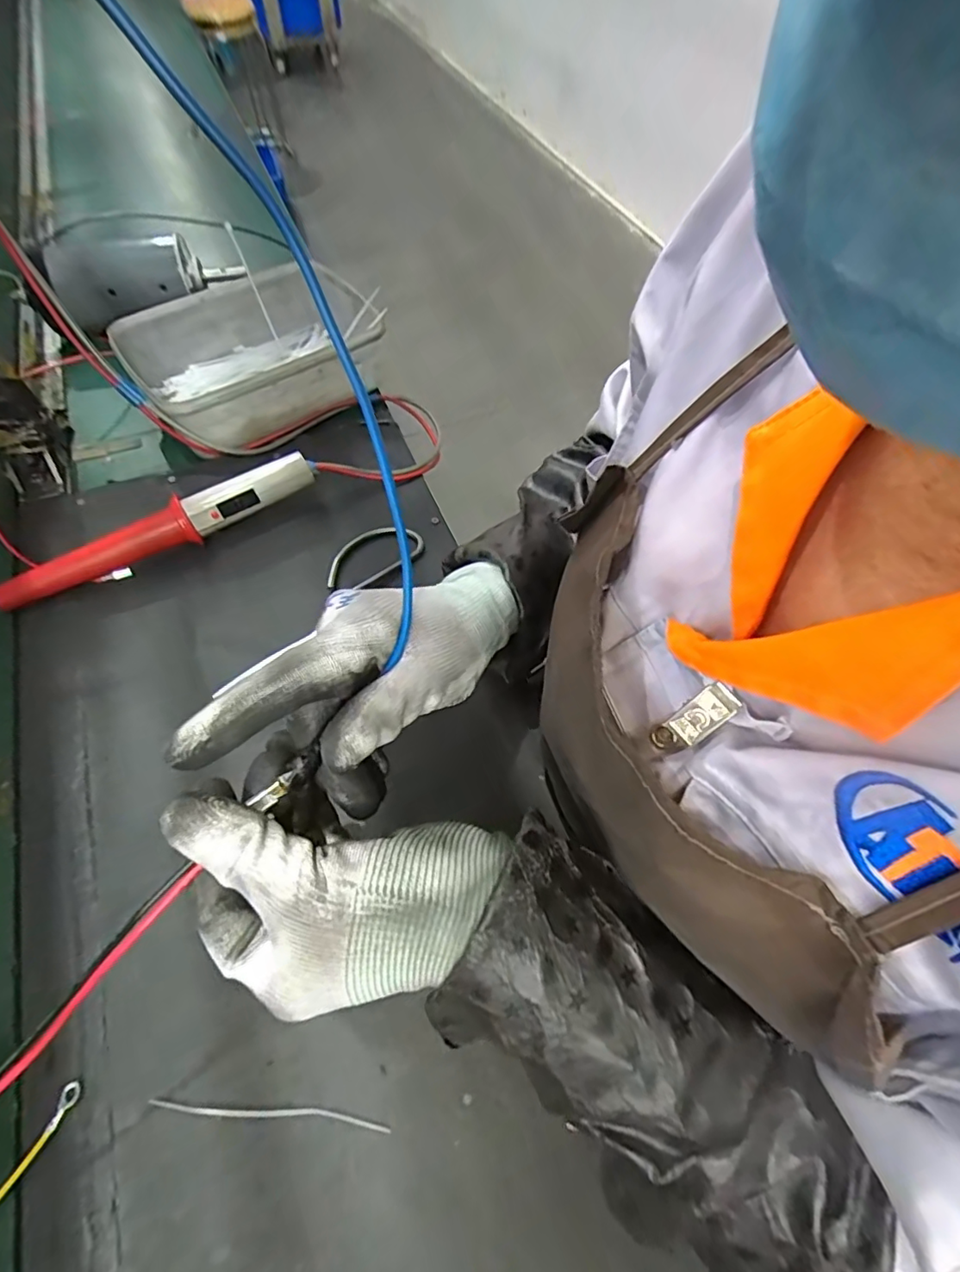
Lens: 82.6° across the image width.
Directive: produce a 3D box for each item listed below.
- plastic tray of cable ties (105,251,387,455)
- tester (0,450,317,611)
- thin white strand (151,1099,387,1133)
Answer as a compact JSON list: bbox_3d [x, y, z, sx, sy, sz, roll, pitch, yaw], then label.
[{"bbox_3d":[-0.217,-0.275,0.538,0.220,0.066,0.160,-34,66,-20],"label":"plastic tray of cable ties"},{"bbox_3d":[-0.260,-0.078,0.438,0.269,0.040,0.025,-28,64,-18],"label":"tester"},{"bbox_3d":[-0.107,0.242,0.277,0.121,0.004,0.007,4,60,2],"label":"thin white strand"}]

